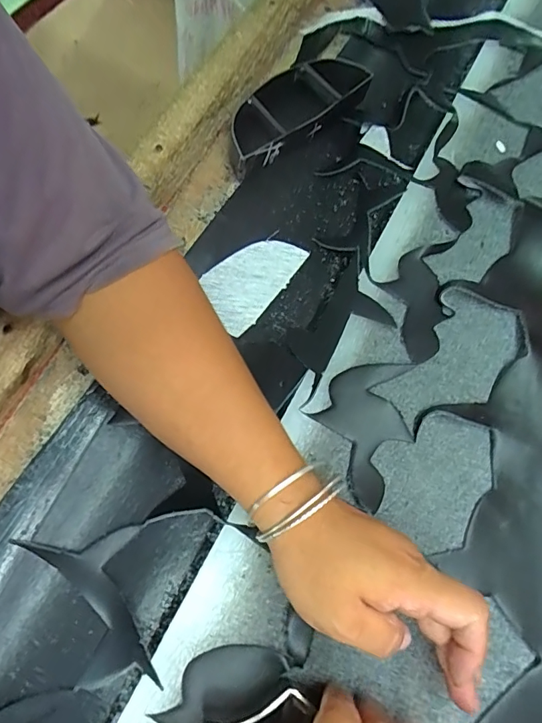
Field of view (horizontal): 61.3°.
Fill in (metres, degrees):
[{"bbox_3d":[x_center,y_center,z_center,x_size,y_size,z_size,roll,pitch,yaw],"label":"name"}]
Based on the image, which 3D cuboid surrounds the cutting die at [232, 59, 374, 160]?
[{"bbox_3d":[0.022,-0.251,0.454,0.172,0.044,0.067,-36,73,-15],"label":"cutting die"}]

